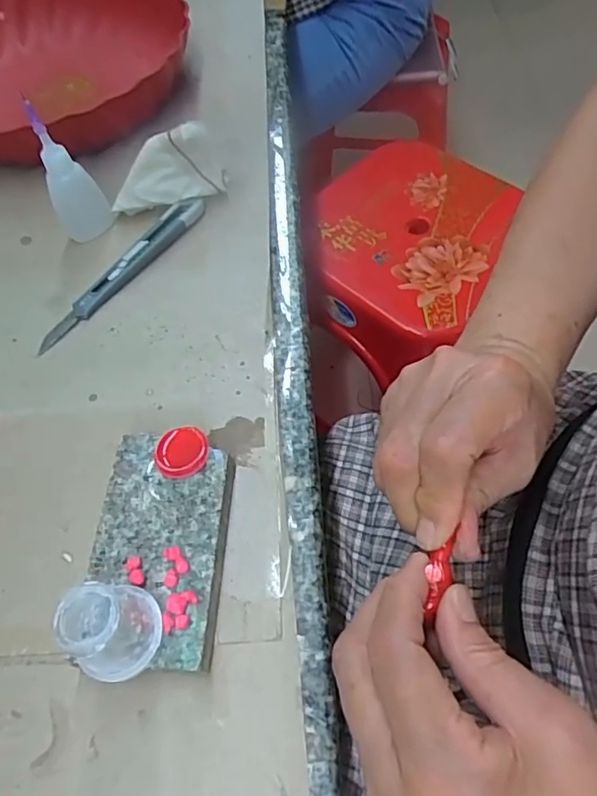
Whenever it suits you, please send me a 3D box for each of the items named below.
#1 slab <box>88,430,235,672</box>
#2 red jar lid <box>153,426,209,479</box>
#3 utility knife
[{"bbox_3d":[-0.066,0.071,0.271,0.061,0.022,0.108,1,59,4],"label":"slab"},{"bbox_3d":[-0.060,0.028,0.285,0.028,0.004,0.026,-2,64,4],"label":"red jar lid"},{"bbox_3d":[-0.117,-0.087,0.371,0.018,0.017,0.144,33,66,21],"label":"utility knife"}]

